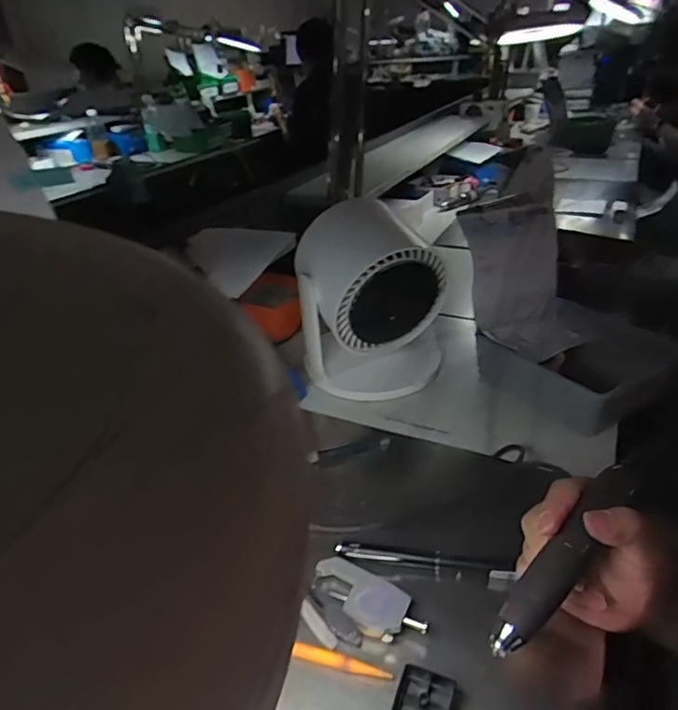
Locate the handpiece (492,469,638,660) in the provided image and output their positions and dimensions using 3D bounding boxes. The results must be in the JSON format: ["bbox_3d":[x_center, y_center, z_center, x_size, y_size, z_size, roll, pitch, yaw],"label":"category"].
[{"bbox_3d":[0.148,0.118,0.334,0.023,0.030,0.171,24,44,39],"label":"handpiece"}]

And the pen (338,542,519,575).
[{"bbox_3d":[0.066,0.164,0.424,0.135,0.015,0.015,1,32,11],"label":"pen"}]

